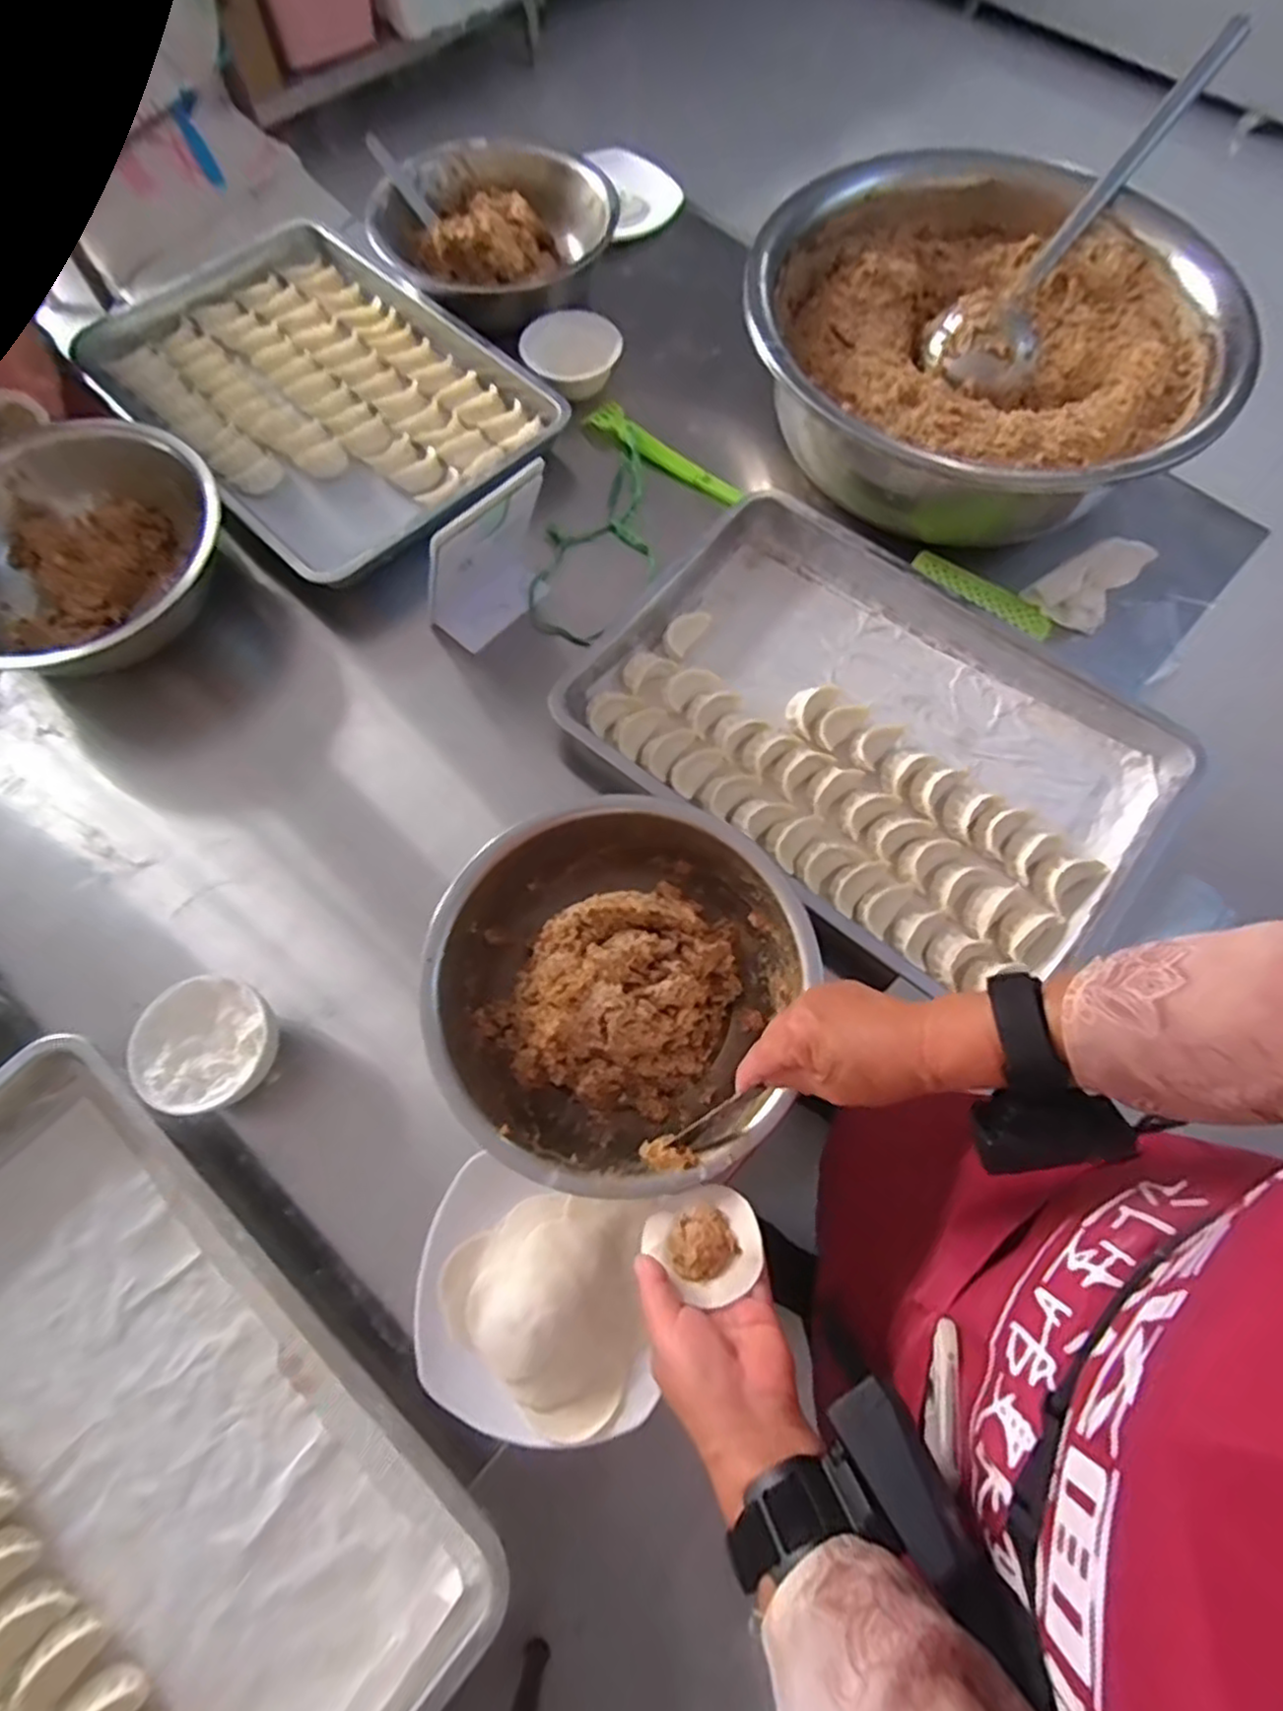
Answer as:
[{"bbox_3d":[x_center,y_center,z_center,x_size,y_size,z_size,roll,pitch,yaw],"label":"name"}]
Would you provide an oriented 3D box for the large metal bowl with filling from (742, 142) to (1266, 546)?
[{"bbox_3d":[0.376,-0.509,0.765,0.404,0.178,0.429,0,69,-1],"label":"large metal bowl with filling"}]

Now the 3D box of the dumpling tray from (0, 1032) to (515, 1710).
[{"bbox_3d":[-0.366,0.401,0.459,0.486,0.072,0.351,41,73,14],"label":"dumpling tray"}]

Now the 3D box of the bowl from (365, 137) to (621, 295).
[{"bbox_3d":[-0.181,-0.764,0.880,0.266,0.072,0.266,0,69,-1],"label":"bowl"}]

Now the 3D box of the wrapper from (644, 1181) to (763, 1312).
[{"bbox_3d":[0.041,0.244,0.452,0.067,0.016,0.059,-26,67,-10],"label":"wrapper"}]

